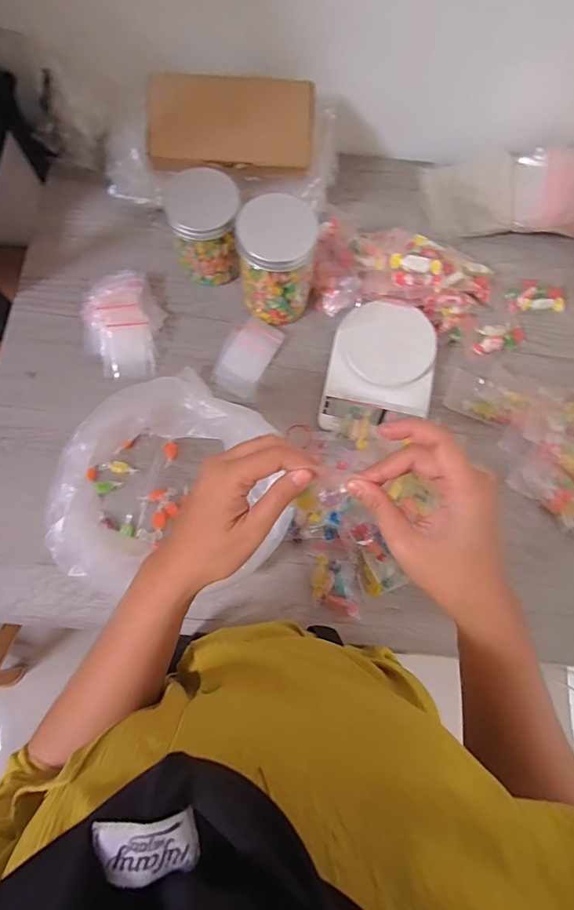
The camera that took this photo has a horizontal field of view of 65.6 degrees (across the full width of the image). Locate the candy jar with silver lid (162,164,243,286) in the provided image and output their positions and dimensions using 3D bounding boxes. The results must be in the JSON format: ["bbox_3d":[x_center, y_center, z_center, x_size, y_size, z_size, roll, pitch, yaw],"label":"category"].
[{"bbox_3d":[-0.102,-0.282,0.560,0.085,0.109,0.079,-1,76,-2],"label":"candy jar with silver lid"}]

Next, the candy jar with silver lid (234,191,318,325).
[{"bbox_3d":[-0.014,-0.225,0.532,0.088,0.133,0.072,10,75,1],"label":"candy jar with silver lid"}]

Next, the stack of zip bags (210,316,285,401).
[{"bbox_3d":[-0.052,-0.128,0.574,0.065,0.005,0.105,24,76,5],"label":"stack of zip bags"}]

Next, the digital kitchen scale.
[{"bbox_3d":[0.119,-0.106,0.561,0.130,0.035,0.169,12,76,1],"label":"digital kitchen scale"}]

